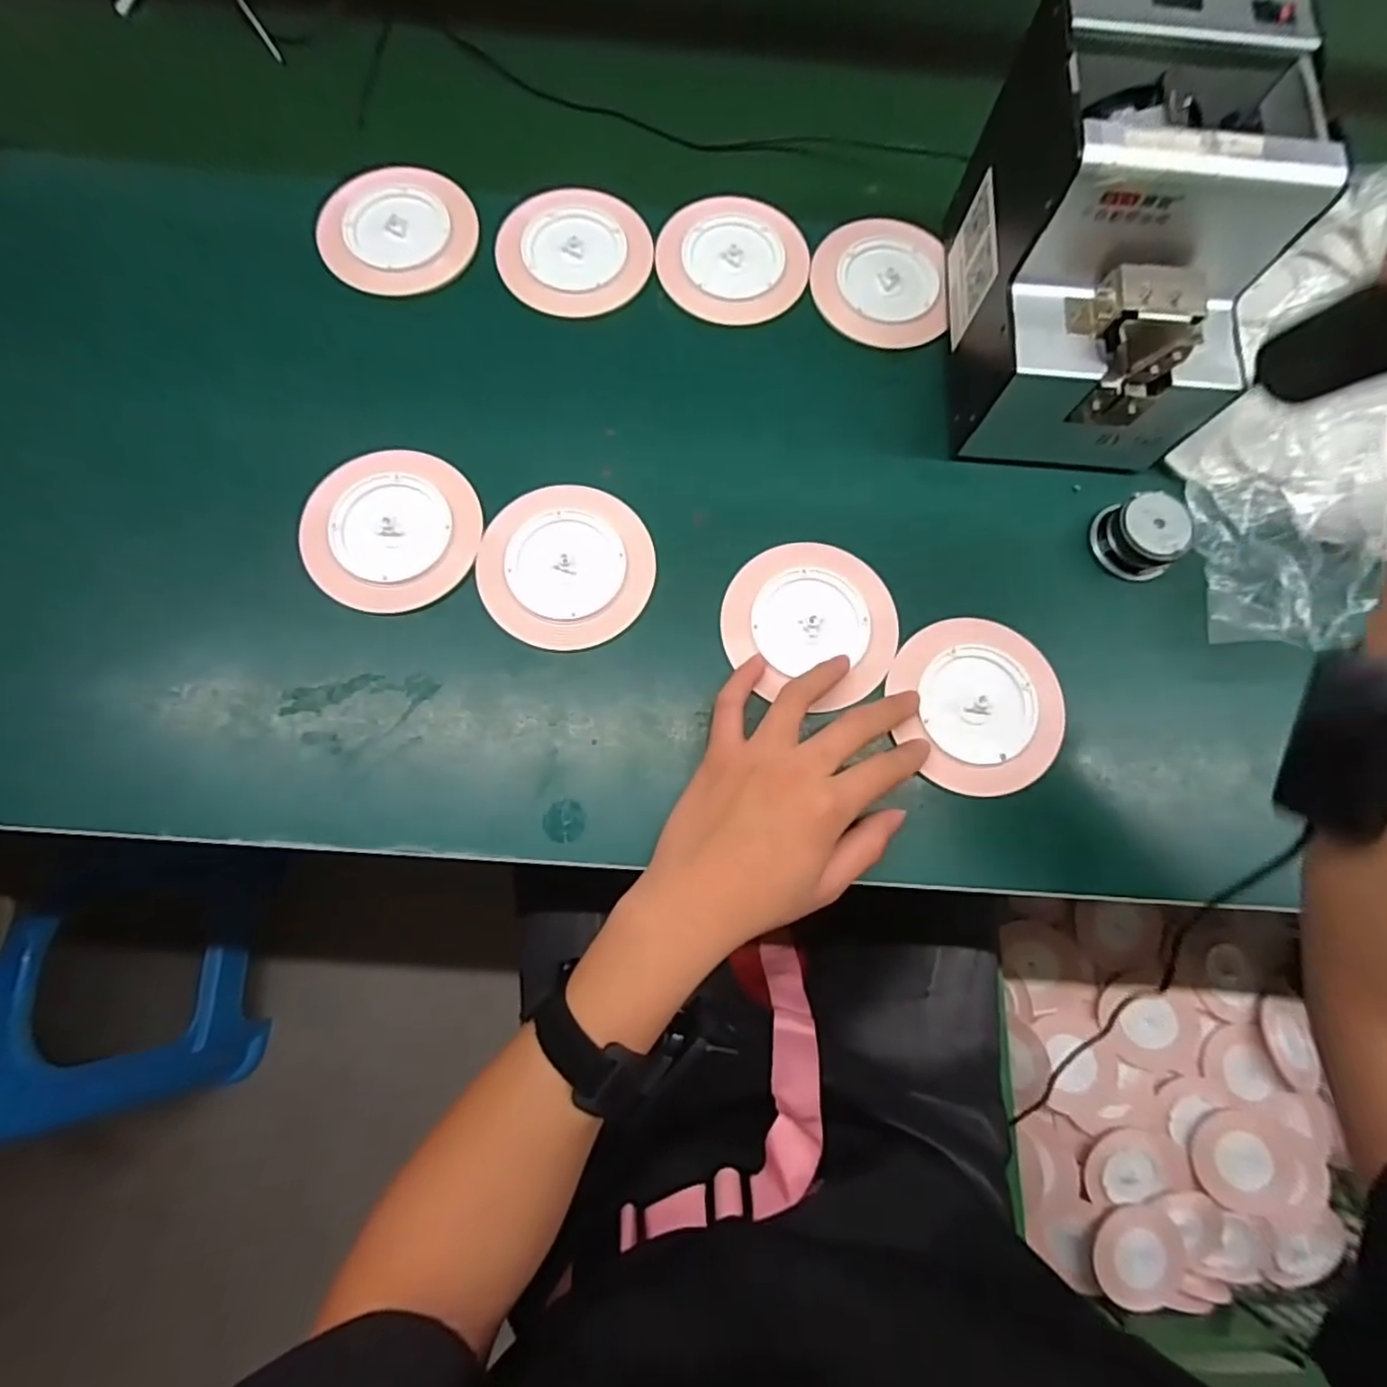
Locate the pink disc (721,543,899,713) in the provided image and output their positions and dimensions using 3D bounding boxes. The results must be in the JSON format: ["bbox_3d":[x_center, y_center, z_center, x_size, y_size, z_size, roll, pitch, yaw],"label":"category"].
[{"bbox_3d":[0.068,-0.040,0.388,0.099,0.007,0.095,0,76,-2],"label":"pink disc"}]

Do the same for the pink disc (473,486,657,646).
[{"bbox_3d":[-0.074,-0.075,0.391,0.101,0.005,0.096,0,76,-2],"label":"pink disc"}]

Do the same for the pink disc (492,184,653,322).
[{"bbox_3d":[-0.078,-0.293,0.440,0.098,0.013,0.086,-9,76,-4],"label":"pink disc"}]

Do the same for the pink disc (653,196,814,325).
[{"bbox_3d":[0.026,-0.291,0.447,0.096,0.008,0.094,0,76,-2],"label":"pink disc"}]

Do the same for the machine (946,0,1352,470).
[{"bbox_3d":[0.230,-0.238,0.369,0.127,0.146,0.171,3,76,-1],"label":"machine"}]

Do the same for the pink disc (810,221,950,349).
[{"bbox_3d":[0.125,-0.276,0.447,0.088,0.008,0.096,0,76,-2],"label":"pink disc"}]

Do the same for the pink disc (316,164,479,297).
[{"bbox_3d":[-0.197,-0.307,0.442,0.099,0.015,0.091,0,76,-2],"label":"pink disc"}]

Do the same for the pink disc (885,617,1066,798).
[{"bbox_3d":[0.163,0.006,0.380,0.094,0.008,0.098,0,76,-2],"label":"pink disc"}]

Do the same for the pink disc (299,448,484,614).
[{"bbox_3d":[-0.175,-0.096,0.389,0.097,0.010,0.096,0,76,-2],"label":"pink disc"}]

